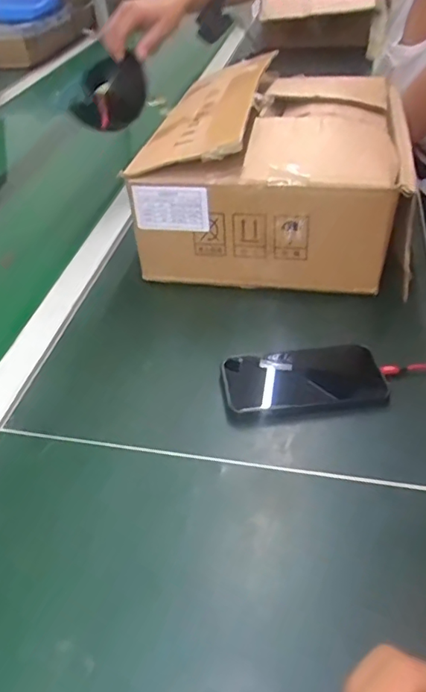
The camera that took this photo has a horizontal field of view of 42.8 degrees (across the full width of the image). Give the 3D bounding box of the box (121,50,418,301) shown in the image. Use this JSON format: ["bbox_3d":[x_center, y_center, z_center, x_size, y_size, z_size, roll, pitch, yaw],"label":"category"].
[{"bbox_3d":[0.085,-0.217,0.679,0.290,0.175,0.287,5,41,11],"label":"box"}]

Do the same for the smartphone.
[{"bbox_3d":[0.085,0.030,0.505,0.144,0.017,0.066,-4,53,-1],"label":"smartphone"}]

